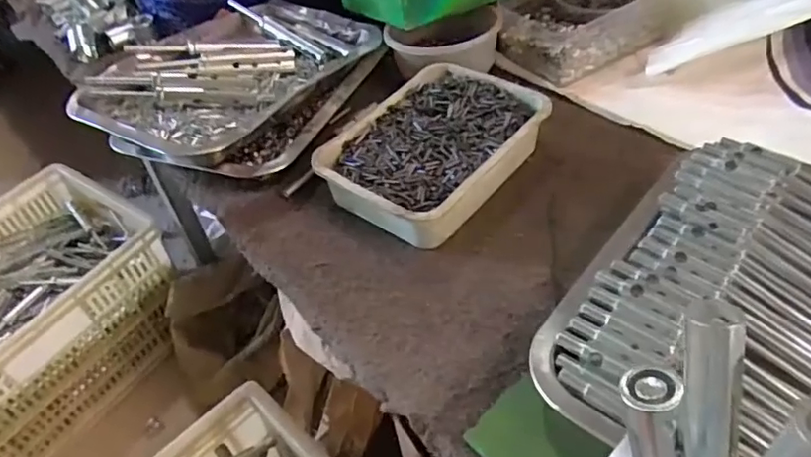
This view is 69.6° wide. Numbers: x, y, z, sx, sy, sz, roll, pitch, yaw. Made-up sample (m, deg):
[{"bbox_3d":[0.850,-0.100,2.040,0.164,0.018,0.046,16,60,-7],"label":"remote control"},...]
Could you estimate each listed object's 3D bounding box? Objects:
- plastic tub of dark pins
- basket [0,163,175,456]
[{"bbox_3d":[0.022,-0.063,0.473,0.123,0.041,0.175,26,54,27],"label":"plastic tub of dark pins"},{"bbox_3d":[-0.646,0.169,0.986,0.323,0.250,0.466,26,54,27],"label":"basket"}]

